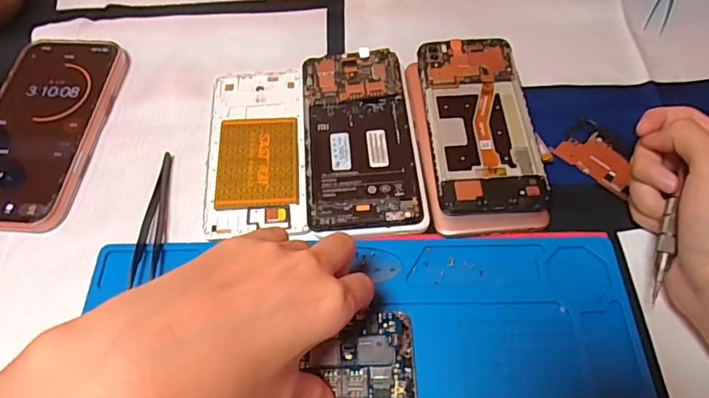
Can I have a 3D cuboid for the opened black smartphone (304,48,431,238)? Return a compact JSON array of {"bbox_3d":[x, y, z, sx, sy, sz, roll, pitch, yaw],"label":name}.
[{"bbox_3d":[0.005,-0.044,0.353,0.079,0.015,0.151,-5,59,-1],"label":"opened black smartphone"}]

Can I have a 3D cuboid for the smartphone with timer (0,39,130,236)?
[{"bbox_3d":[-0.228,-0.052,0.366,0.081,0.014,0.164,3,59,4],"label":"smartphone with timer"}]

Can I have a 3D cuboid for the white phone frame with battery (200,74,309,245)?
[{"bbox_3d":[-0.069,-0.039,0.357,0.067,0.004,0.140,-5,59,-1],"label":"white phone frame with battery"}]

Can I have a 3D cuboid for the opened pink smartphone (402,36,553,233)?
[{"bbox_3d":[0.085,-0.051,0.356,0.079,0.015,0.159,-4,59,-1],"label":"opened pink smartphone"}]

